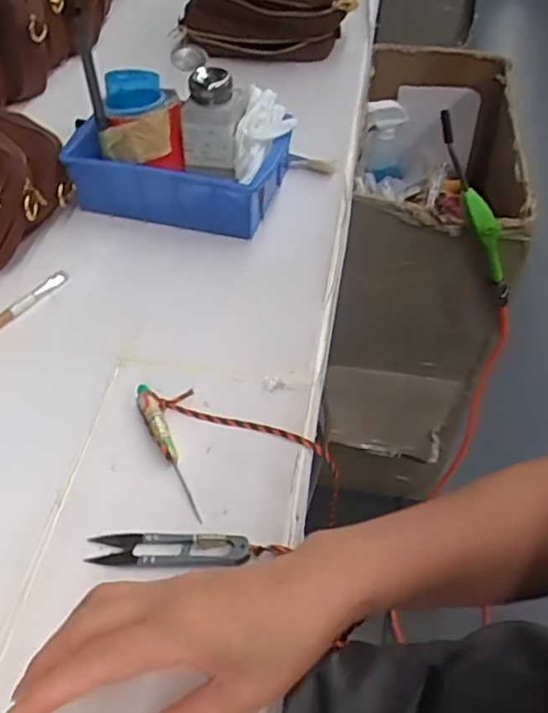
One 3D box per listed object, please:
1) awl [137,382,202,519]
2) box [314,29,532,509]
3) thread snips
[{"bbox_3d":[-0.076,0.064,0.455,0.016,0.010,0.115,-17,52,-15],"label":"awl"},{"bbox_3d":[0.223,-0.161,1.017,0.230,0.429,0.453,9,50,7],"label":"box"},{"bbox_3d":[-0.066,0.120,0.409,0.100,0.012,0.022,3,50,1],"label":"thread snips"}]

